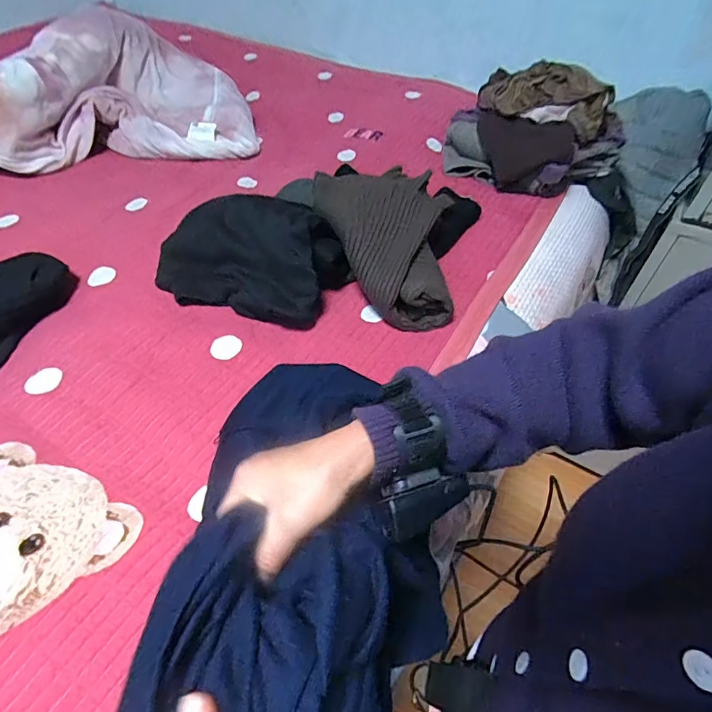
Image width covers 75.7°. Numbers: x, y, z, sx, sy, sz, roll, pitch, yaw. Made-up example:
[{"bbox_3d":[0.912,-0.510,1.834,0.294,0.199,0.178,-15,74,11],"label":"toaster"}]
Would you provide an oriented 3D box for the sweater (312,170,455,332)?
[{"bbox_3d":[0.045,-0.176,0.726,0.224,0.133,0.232,5,49,2],"label":"sweater"}]

